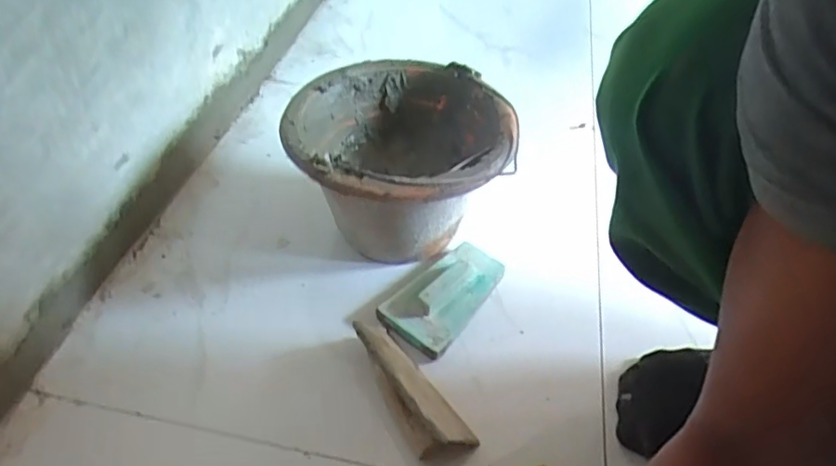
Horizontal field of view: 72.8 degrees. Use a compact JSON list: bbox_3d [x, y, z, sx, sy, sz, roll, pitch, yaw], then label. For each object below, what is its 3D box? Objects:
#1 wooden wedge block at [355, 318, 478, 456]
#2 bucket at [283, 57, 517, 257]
[{"bbox_3d":[-0.007,0.142,0.539,0.056,0.057,0.155,-22,51,-22],"label":"wooden wedge block"},{"bbox_3d":[-0.021,-0.075,0.673,0.238,0.171,0.245,1,46,-1],"label":"bucket"}]

